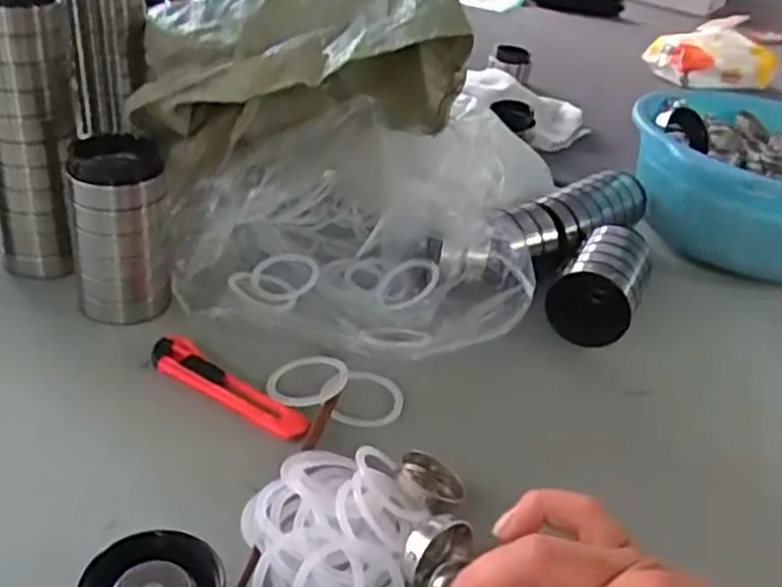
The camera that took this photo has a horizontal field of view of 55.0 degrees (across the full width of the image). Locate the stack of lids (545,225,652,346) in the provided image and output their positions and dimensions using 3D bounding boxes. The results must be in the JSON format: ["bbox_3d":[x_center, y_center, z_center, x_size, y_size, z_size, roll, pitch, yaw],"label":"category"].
[{"bbox_3d":[0.181,-0.008,0.645,0.067,0.068,0.102,20,35,19],"label":"stack of lids"}]

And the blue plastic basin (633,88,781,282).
[{"bbox_3d":[0.391,-0.112,0.806,0.274,0.123,0.319,22,35,19],"label":"blue plastic basin"}]

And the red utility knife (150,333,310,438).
[{"bbox_3d":[-0.115,0.066,0.525,0.138,0.011,0.029,25,37,26],"label":"red utility knife"}]

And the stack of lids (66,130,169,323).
[{"bbox_3d":[-0.207,-0.049,0.573,0.066,0.130,0.057,-6,35,-20],"label":"stack of lids"}]

